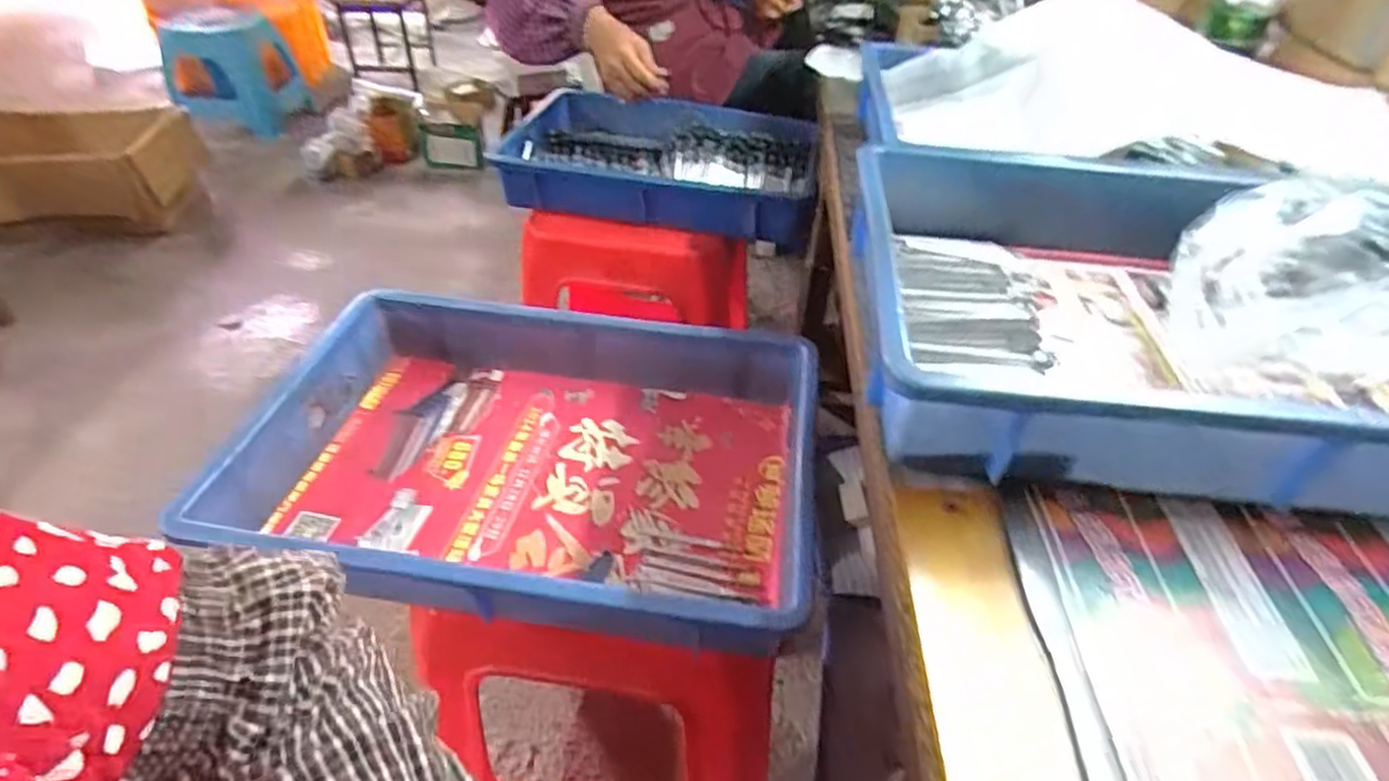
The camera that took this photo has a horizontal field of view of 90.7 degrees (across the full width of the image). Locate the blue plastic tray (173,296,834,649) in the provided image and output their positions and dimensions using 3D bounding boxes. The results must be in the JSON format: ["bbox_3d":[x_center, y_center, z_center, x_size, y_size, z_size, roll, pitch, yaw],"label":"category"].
[{"bbox_3d":[-0.125,0.053,0.557,0.418,0.083,0.281,6,43,4],"label":"blue plastic tray"}]

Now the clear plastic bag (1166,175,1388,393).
[{"bbox_3d":[0.413,-0.068,0.454,0.180,0.090,0.135,-5,43,-8],"label":"clear plastic bag"}]

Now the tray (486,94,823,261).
[{"bbox_3d":[-0.051,-0.318,0.955,0.417,0.096,0.235,5,43,3],"label":"tray"}]

